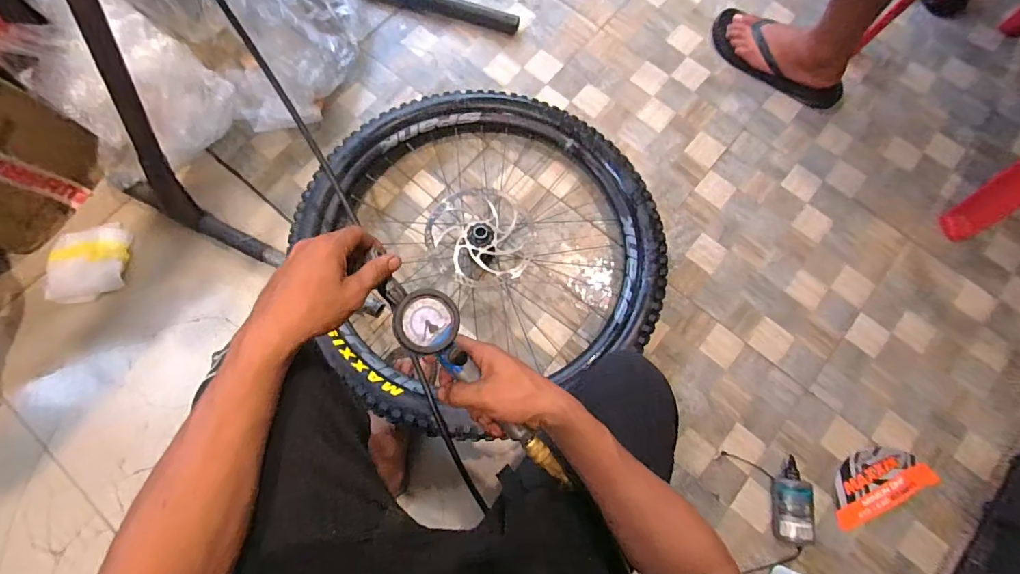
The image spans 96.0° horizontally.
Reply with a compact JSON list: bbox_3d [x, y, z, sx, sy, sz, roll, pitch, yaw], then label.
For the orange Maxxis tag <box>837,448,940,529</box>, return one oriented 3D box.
[{"bbox_3d":[0.663,0.345,0.829,0.202,0.008,0.104,-21,77,-6],"label":"orange Maxxis tag"}]

